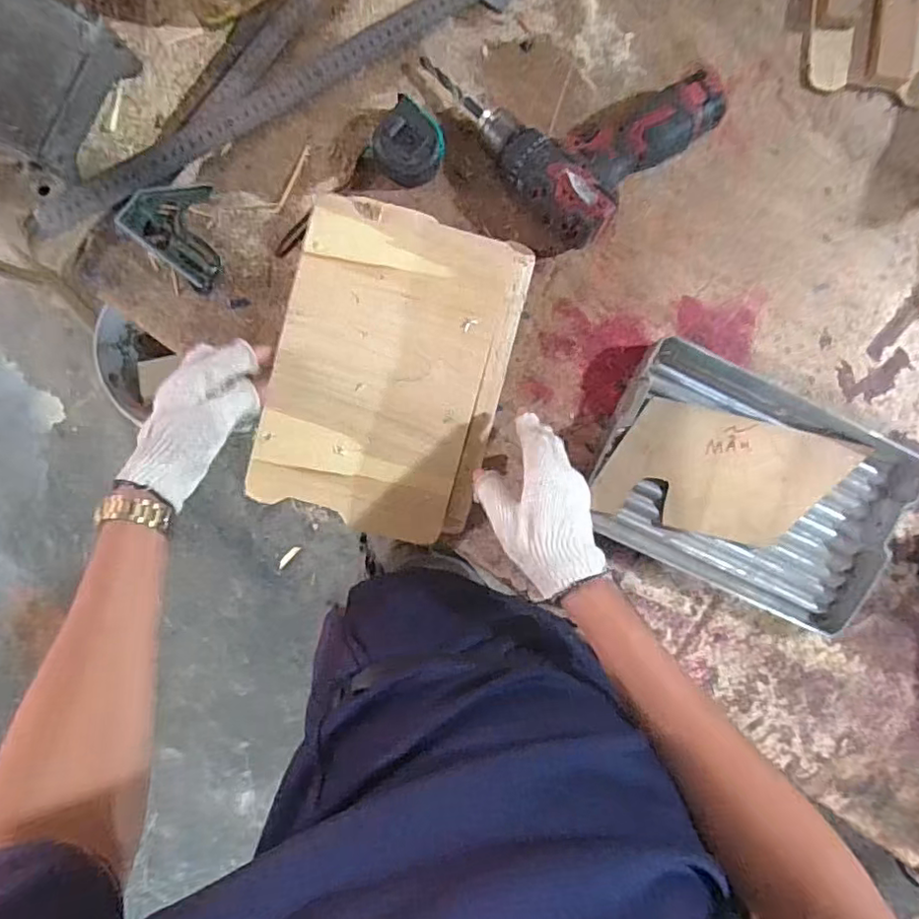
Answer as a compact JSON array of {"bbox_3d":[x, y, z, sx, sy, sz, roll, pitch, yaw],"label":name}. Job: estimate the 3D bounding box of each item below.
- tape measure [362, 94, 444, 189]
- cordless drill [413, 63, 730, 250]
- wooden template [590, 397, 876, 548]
[{"bbox_3d":[-0.046,-0.290,0.557,0.062,0.041,0.060,40,90,-2],"label":"tape measure"},{"bbox_3d":[0.116,-0.344,0.559,0.211,0.055,0.223,-38,95,0],"label":"cordless drill"},{"bbox_3d":[0.267,0.017,0.602,0.243,0.007,0.122,13,97,-3],"label":"wooden template"}]

